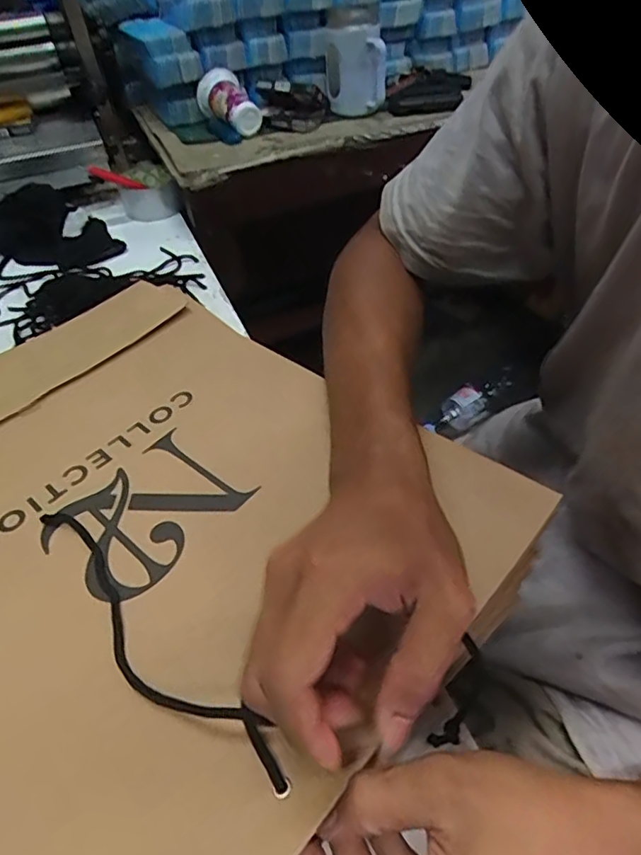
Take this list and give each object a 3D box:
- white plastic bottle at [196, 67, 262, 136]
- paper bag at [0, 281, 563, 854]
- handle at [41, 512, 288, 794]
[{"bbox_3d":[-0.123,-0.461,0.798,0.060,0.061,0.110,-34,74,-25],"label":"white plastic bottle"},{"bbox_3d":[-0.133,0.043,0.370,0.441,0.029,0.324,32,56,30],"label":"paper bag"},{"bbox_3d":[-0.100,0.110,0.307,0.037,0.007,0.231,-36,49,-27],"label":"handle"}]

